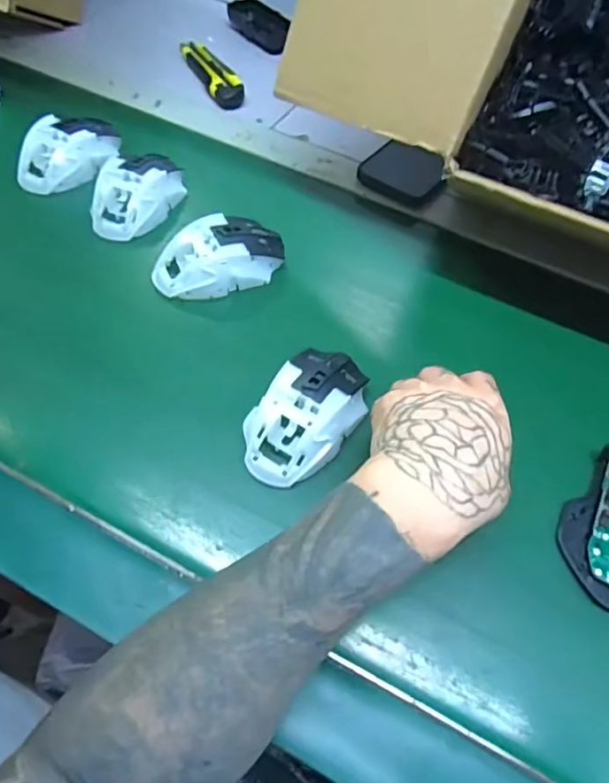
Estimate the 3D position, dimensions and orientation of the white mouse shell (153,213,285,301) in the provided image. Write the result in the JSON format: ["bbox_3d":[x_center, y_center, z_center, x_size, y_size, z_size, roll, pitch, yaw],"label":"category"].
[{"bbox_3d":[-0.073,-0.121,0.457,0.111,0.034,0.066,-11,57,-3],"label":"white mouse shell"}]

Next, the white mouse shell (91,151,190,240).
[{"bbox_3d":[-0.157,-0.191,0.496,0.060,0.032,0.108,16,60,14],"label":"white mouse shell"}]

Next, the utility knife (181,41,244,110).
[{"bbox_3d":[-0.113,-0.387,0.641,0.036,0.017,0.155,-25,59,-12],"label":"utility knife"}]

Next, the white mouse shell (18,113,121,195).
[{"bbox_3d":[-0.232,-0.241,0.519,0.055,0.033,0.109,28,63,20],"label":"white mouse shell"}]

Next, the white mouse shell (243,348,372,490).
[{"bbox_3d":[0.004,0.013,0.377,0.064,0.031,0.114,24,62,18],"label":"white mouse shell"}]

